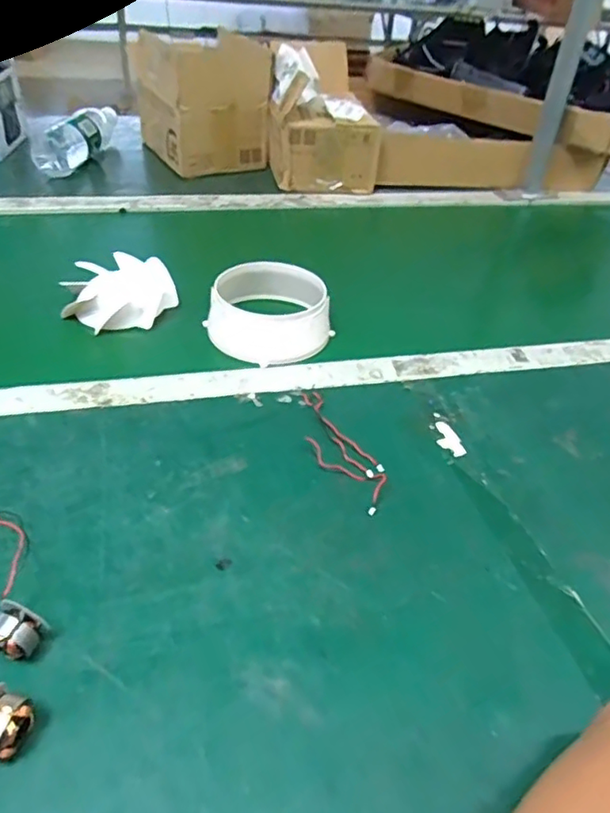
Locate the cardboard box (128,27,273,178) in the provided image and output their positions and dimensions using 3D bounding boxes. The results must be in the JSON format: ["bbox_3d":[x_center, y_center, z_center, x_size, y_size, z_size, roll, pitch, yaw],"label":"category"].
[{"bbox_3d":[-0.162,-0.480,0.940,0.152,0.186,0.189,-19,45,-27],"label":"cardboard box"}]

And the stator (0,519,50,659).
[{"bbox_3d":[-0.182,0.093,0.358,0.027,0.028,0.133,-15,43,-23],"label":"stator"}]

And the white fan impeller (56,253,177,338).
[{"bbox_3d":[-0.196,-0.121,0.615,0.106,0.035,0.101,-15,43,-24],"label":"white fan impeller"}]

